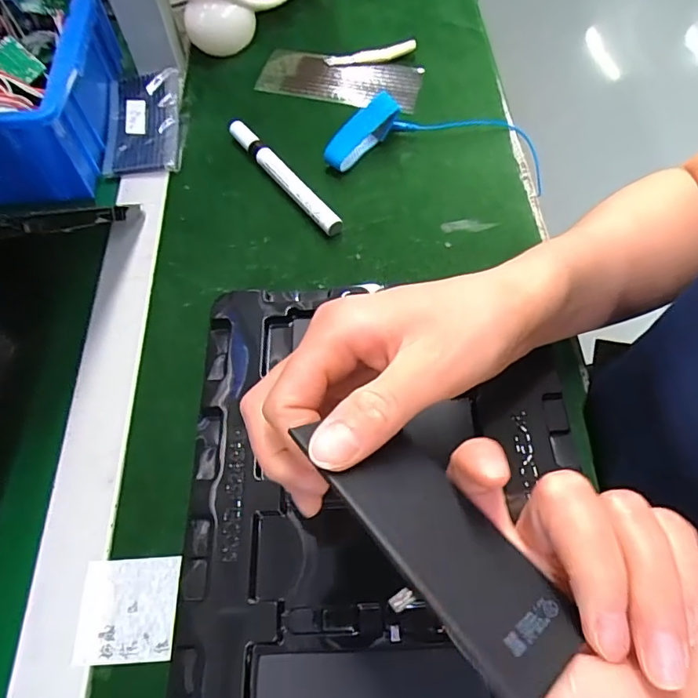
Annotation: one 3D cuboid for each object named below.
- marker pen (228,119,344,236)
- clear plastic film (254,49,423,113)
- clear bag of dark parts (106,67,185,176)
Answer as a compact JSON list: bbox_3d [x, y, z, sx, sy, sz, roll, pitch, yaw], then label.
[{"bbox_3d":[-0.053,-0.141,0.408,0.016,0.020,0.140,-34,67,-16],"label":"marker pen"},{"bbox_3d":[-0.009,-0.256,0.477,0.151,0.004,0.059,12,63,7],"label":"clear plastic film"},{"bbox_3d":[-0.180,-0.199,0.439,0.065,0.025,0.109,-7,62,-3],"label":"clear bag of dark parts"}]

